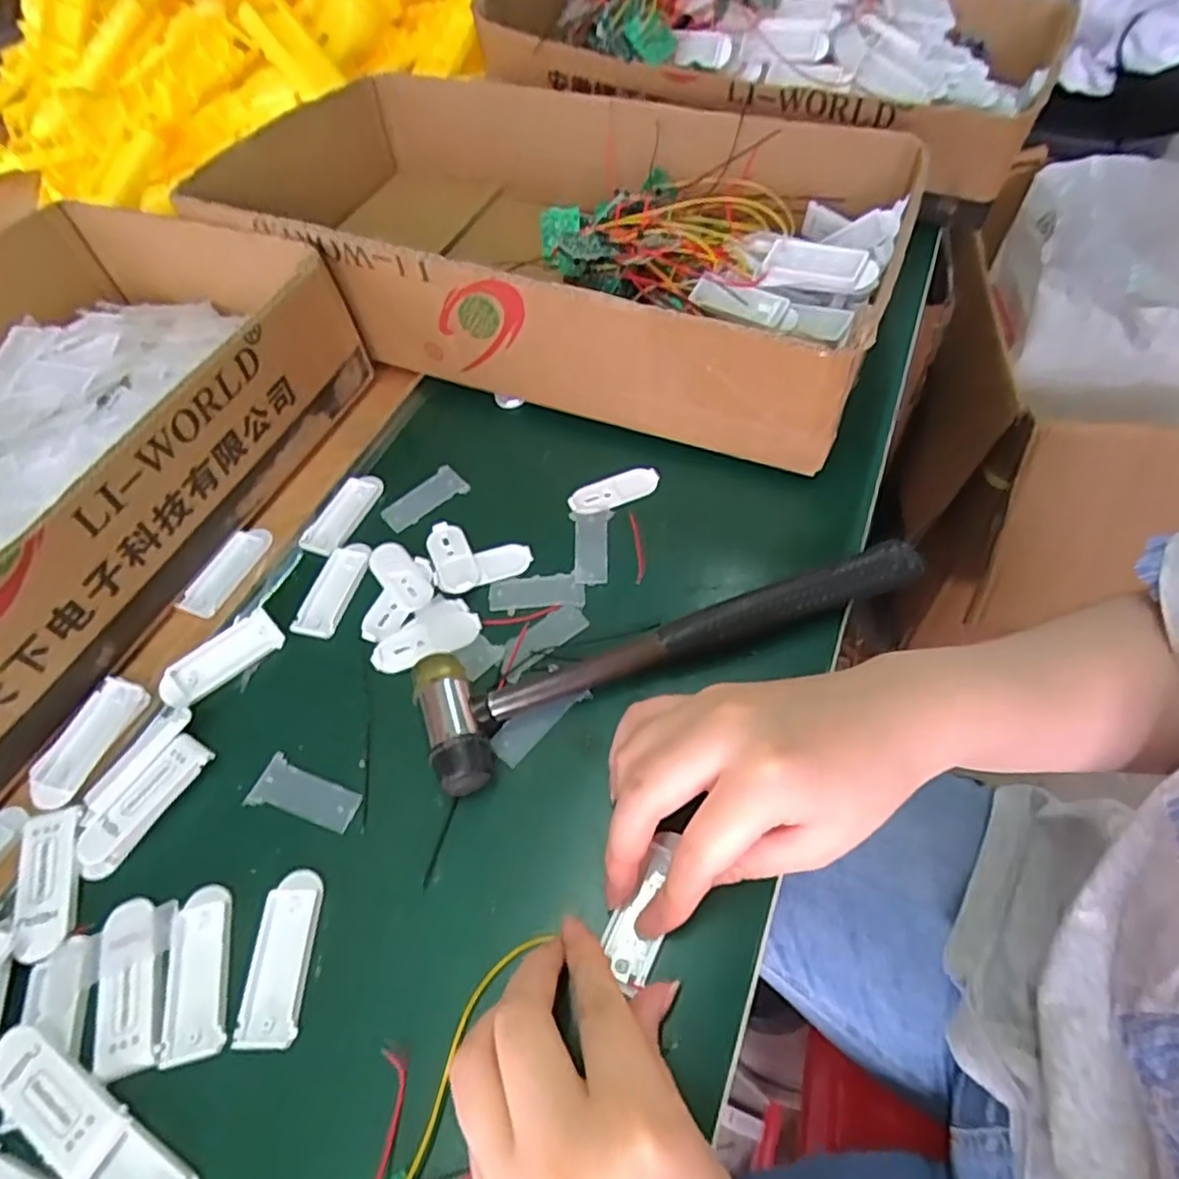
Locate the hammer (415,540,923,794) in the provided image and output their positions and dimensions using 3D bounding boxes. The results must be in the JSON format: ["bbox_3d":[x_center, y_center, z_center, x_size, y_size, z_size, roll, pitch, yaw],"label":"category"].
[{"bbox_3d":[0.037,0.020,0.309,0.229,0.033,0.060,-23,55,-9],"label":"hammer"}]

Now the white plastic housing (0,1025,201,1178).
[{"bbox_3d":[-0.165,0.179,0.222,0.090,0.006,0.022,24,61,22],"label":"white plastic housing"}]

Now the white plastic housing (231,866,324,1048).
[{"bbox_3d":[-0.115,0.136,0.253,0.021,0.004,0.058,-4,55,4],"label":"white plastic housing"}]

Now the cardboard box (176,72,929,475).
[{"bbox_3d":[-0.027,-0.230,0.434,0.423,0.081,0.236,17,59,18],"label":"cardboard box"}]

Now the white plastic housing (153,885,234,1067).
[{"bbox_3d":[-0.145,0.141,0.252,0.021,0.004,0.056,-14,55,-3],"label":"white plastic housing"}]

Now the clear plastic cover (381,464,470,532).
[{"bbox_3d":[-0.092,-0.051,0.380,0.047,0.009,0.020,-40,60,-20],"label":"clear plastic cover"}]

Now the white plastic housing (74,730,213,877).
[{"bbox_3d":[-0.188,0.090,0.285,0.020,0.005,0.060,24,61,22],"label":"white plastic housing"}]

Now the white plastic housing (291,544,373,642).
[{"bbox_3d":[-0.131,-0.001,0.348,0.023,0.004,0.056,7,56,12],"label":"white plastic housing"}]

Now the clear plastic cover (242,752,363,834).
[{"bbox_3d":[-0.121,0.087,0.290,0.047,0.004,0.021,12,57,15],"label":"clear plastic cover"}]

